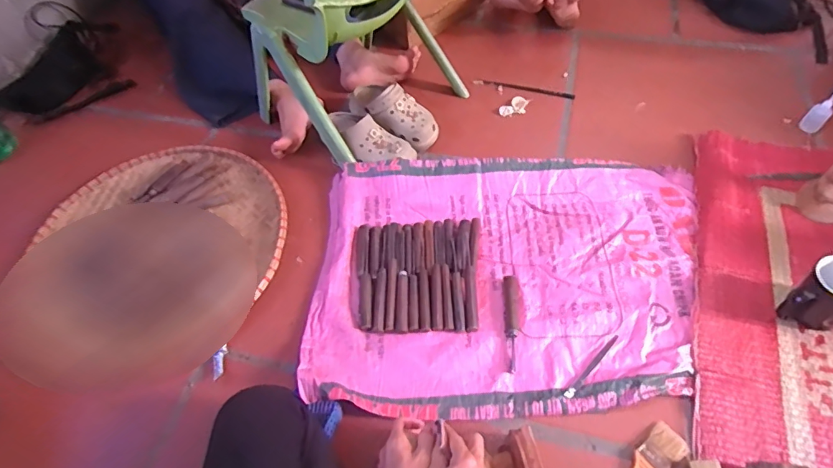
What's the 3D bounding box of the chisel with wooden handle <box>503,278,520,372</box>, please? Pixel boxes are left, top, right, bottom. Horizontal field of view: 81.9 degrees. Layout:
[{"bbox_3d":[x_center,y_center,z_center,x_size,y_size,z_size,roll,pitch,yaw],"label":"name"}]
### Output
[{"bbox_3d":[0.160,0.144,0.801,0.024,0.019,0.171,0,55,5],"label":"chisel with wooden handle"}]

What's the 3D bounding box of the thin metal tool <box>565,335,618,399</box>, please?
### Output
[{"bbox_3d":[0.278,0.207,0.752,0.135,0.006,0.012,-40,61,-21],"label":"thin metal tool"}]

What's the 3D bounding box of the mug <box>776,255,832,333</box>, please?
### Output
[{"bbox_3d":[0.623,0.100,0.733,0.107,0.103,0.080,-33,59,-17],"label":"mug"}]

